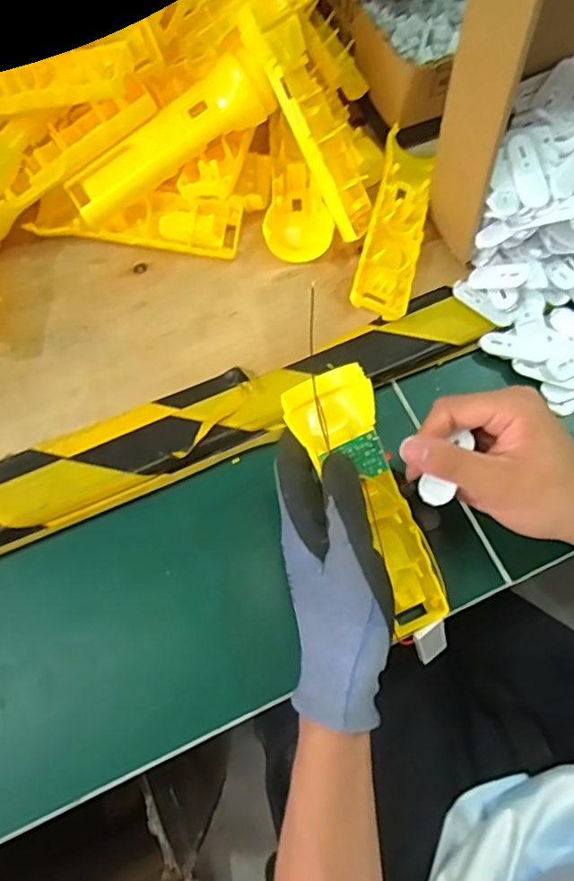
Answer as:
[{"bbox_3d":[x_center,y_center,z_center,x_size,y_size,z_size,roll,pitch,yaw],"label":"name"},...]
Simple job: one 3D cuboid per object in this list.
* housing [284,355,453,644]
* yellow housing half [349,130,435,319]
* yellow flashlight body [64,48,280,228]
[{"bbox_3d":[0.053,0.038,0.338,0.048,0.022,0.166,-28,100,-10],"label":"housing"},{"bbox_3d":[0.084,-0.166,0.433,0.041,0.020,0.154,14,73,2],"label":"yellow housing half"},{"bbox_3d":[-0.087,-0.218,0.410,0.161,0.027,0.044,-29,75,10],"label":"yellow flashlight body"}]

